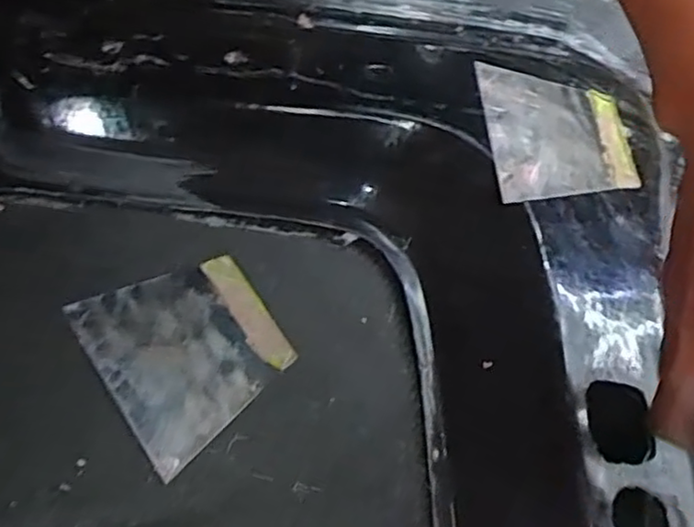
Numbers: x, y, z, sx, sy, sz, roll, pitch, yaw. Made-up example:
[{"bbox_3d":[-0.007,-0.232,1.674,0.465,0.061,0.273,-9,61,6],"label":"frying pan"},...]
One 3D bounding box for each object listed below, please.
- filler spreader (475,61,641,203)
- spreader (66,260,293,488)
[{"bbox_3d":[0.138,-0.087,0.451,0.096,0.004,0.108,2,61,-12],"label":"filler spreader"},{"bbox_3d":[-0.091,0.049,0.393,0.097,0.004,0.104,-30,76,-23],"label":"spreader"}]

